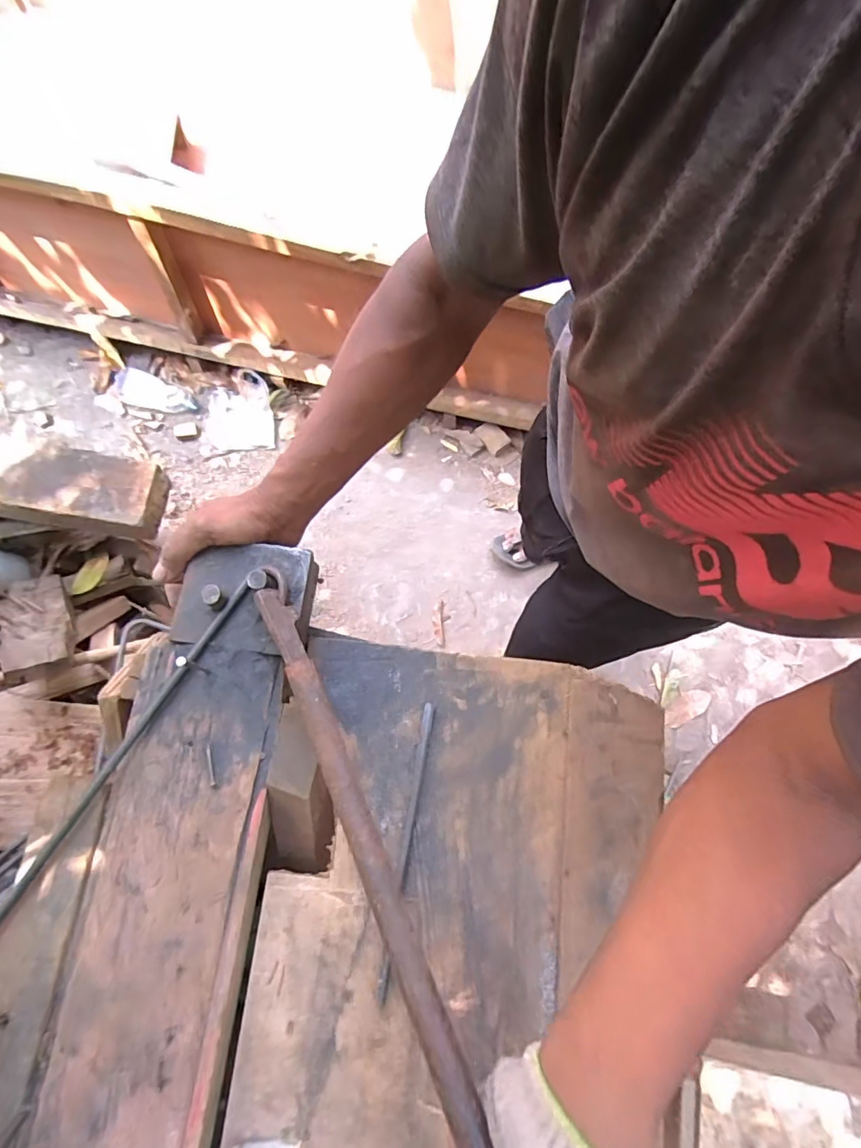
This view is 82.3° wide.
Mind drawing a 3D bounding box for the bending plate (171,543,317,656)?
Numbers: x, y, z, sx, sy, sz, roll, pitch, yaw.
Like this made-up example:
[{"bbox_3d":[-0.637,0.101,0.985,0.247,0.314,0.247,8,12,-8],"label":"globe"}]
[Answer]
[{"bbox_3d":[-0.152,0.015,0.401,0.107,0.027,0.089,5,72,-1],"label":"bending plate"}]

